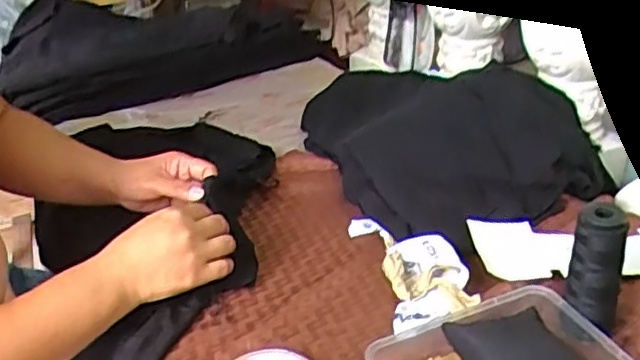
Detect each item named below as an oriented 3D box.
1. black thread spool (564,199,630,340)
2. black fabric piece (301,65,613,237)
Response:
[{"bbox_3d":[0.219,0.071,0.531,0.040,0.110,0.032,17,35,31],"label":"black thread spool"},{"bbox_3d":[0.132,-0.075,0.836,0.278,0.051,0.413,-12,31,-15],"label":"black fabric piece"}]

